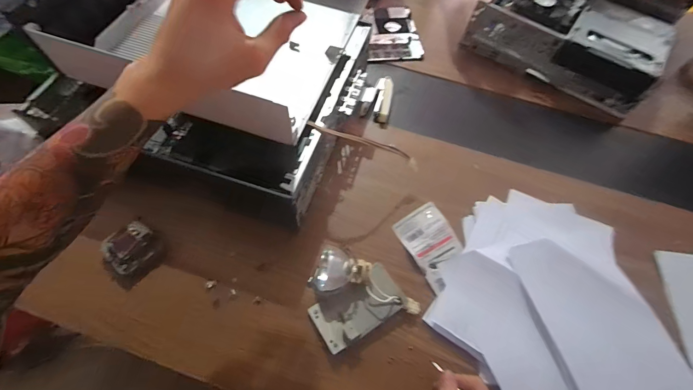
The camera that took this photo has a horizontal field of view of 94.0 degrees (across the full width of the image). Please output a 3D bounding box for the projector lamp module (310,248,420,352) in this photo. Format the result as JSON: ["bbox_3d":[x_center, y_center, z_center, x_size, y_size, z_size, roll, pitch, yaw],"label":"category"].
[{"bbox_3d":[0.012,0.114,0.391,0.120,0.054,0.105,-23,64,-14],"label":"projector lamp module"}]

